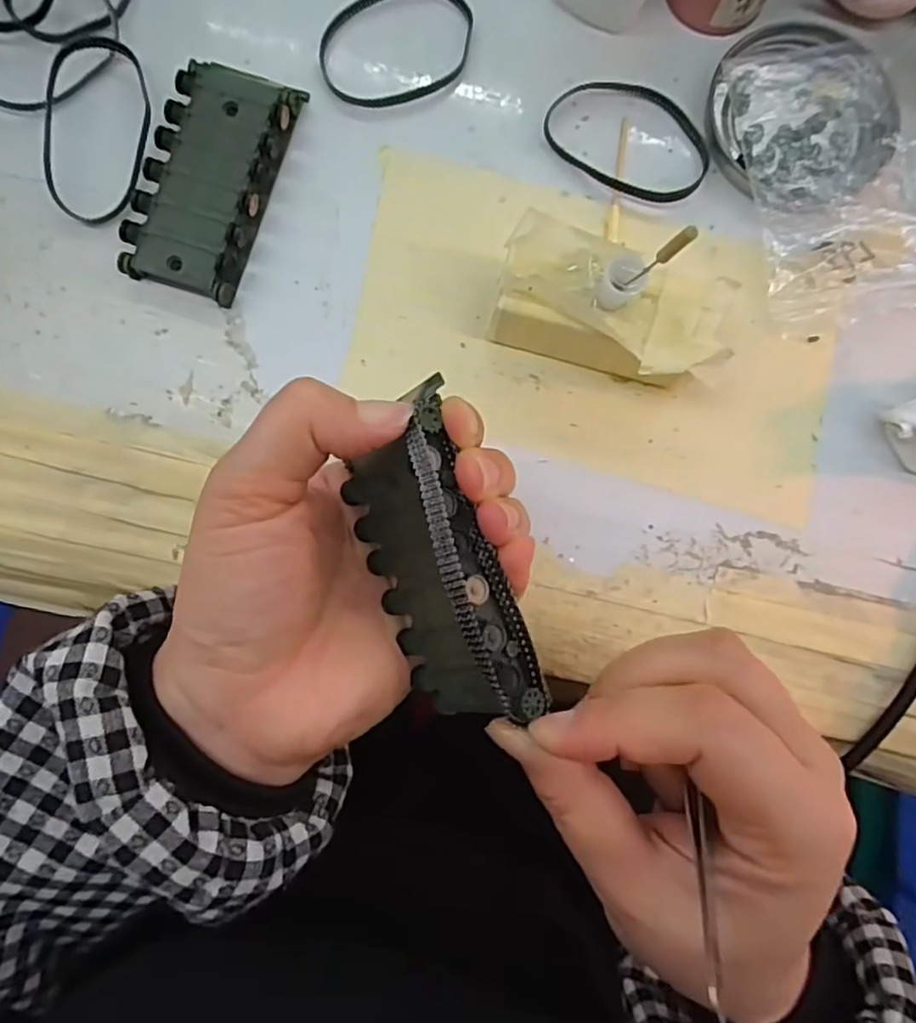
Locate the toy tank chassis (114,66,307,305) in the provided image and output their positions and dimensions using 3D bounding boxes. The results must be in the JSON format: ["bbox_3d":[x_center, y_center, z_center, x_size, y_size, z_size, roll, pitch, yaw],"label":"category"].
[{"bbox_3d":[-0.097,-0.130,0.248,0.043,0.016,0.090,19,84,-1],"label":"toy tank chassis"}]

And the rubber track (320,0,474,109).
[{"bbox_3d":[-0.026,-0.197,0.264,0.068,0.004,0.047,-26,86,-5],"label":"rubber track"}]

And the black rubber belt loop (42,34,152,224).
[{"bbox_3d":[-0.141,-0.153,0.248,0.038,0.009,0.076,7,84,-2],"label":"black rubber belt loop"}]

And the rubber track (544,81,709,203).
[{"bbox_3d":[0.073,-0.157,0.265,0.070,0.004,0.049,35,84,1],"label":"rubber track"}]

